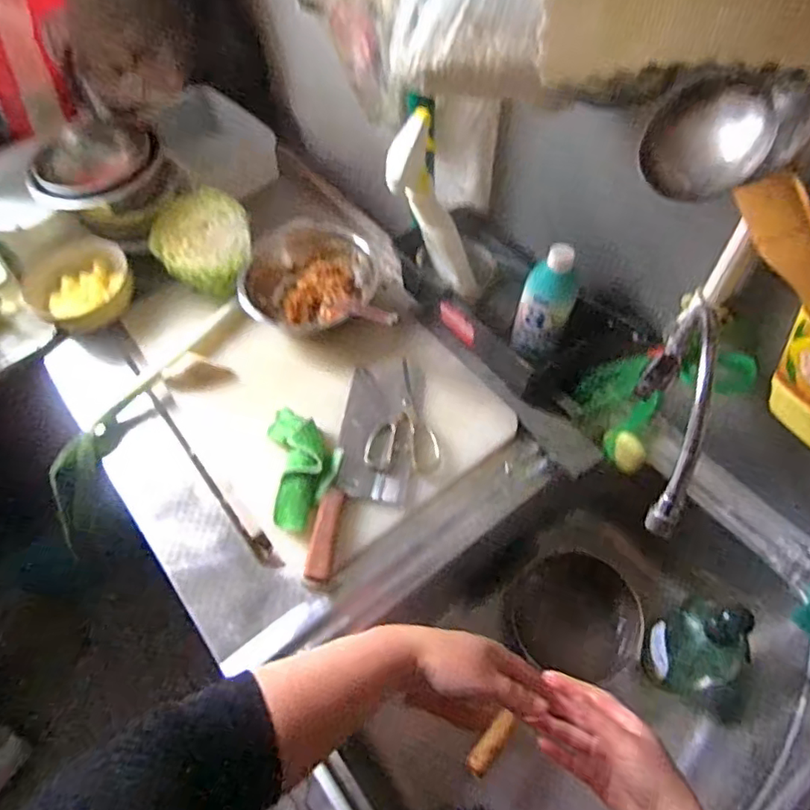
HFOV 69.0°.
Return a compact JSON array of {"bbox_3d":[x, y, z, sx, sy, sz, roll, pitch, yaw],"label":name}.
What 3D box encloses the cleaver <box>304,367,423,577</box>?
[{"bbox_3d":[-0.042,0.074,0.772,0.103,0.025,0.313,7,58,6],"label":"cleaver"}]

